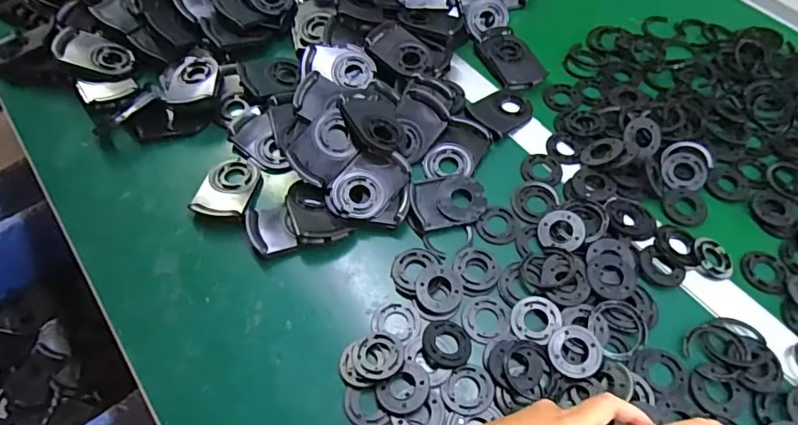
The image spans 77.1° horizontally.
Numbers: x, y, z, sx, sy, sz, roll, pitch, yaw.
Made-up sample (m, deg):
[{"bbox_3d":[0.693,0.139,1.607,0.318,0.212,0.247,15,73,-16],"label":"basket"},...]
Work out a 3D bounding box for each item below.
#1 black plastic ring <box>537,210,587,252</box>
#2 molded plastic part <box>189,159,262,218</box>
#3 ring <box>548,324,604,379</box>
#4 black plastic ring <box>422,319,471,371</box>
[{"bbox_3d":[0.162,0.017,0.496,0.044,0.004,0.043,-6,64,13],"label":"black plastic ring"},{"bbox_3d":[-0.179,-0.027,0.529,0.061,0.013,0.074,9,59,5],"label":"molded plastic part"},{"bbox_3d":[0.150,0.119,0.428,0.043,0.006,0.043,1,58,-1],"label":"ring"},{"bbox_3d":[0.043,0.117,0.445,0.042,0.004,0.042,1,58,-1],"label":"black plastic ring"}]

